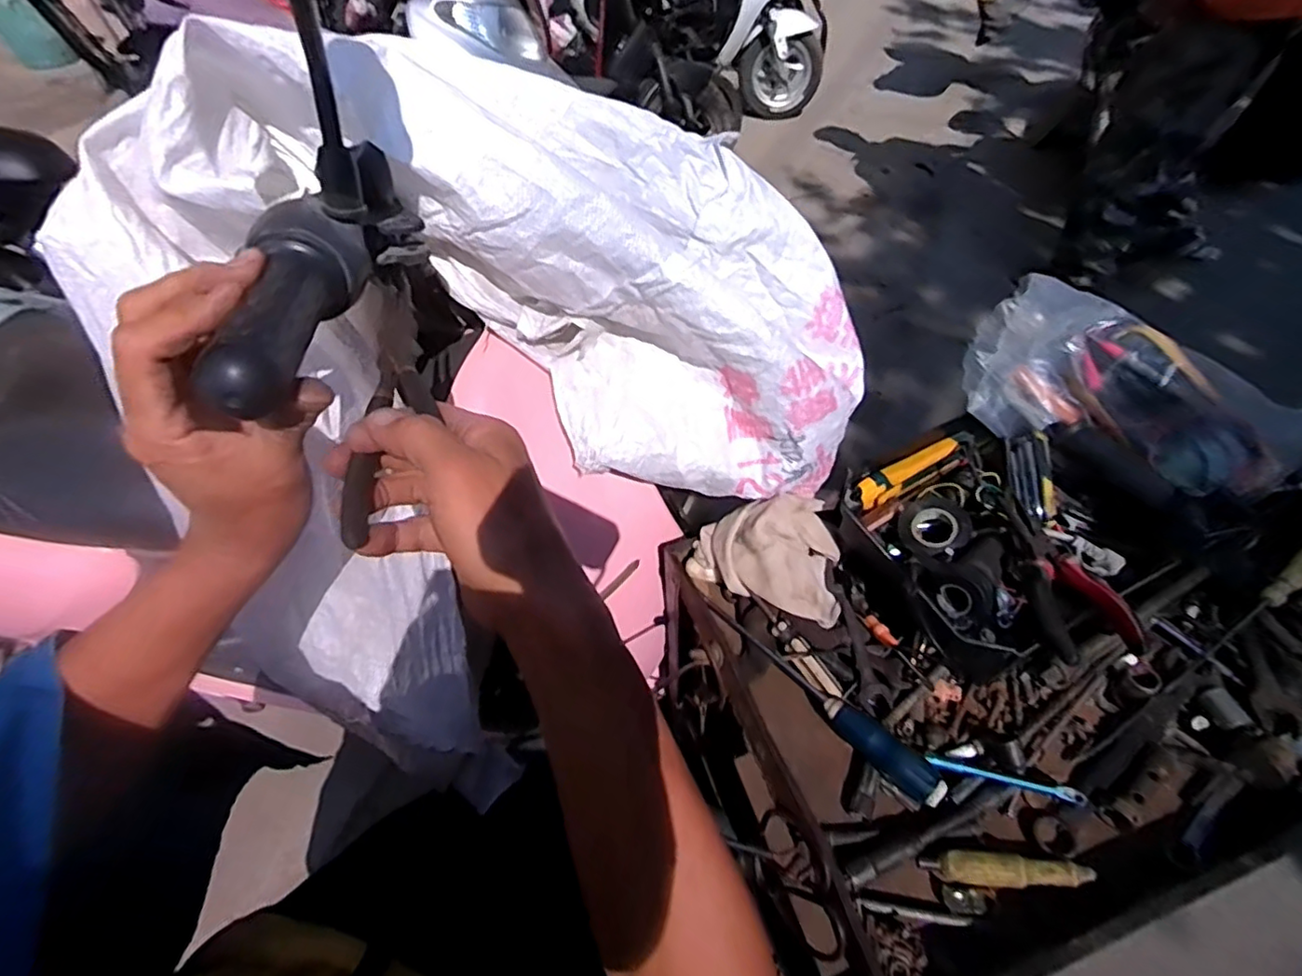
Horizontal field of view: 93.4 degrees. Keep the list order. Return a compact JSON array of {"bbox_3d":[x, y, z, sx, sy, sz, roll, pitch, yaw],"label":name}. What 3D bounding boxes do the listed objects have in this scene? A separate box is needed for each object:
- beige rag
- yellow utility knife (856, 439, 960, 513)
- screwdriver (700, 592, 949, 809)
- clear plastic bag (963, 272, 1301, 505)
[{"bbox_3d":[0.110,0.065,0.591,0.141,0.071,0.105,7,50,9],"label":"beige rag"},{"bbox_3d":[0.255,-0.014,0.620,0.132,0.029,0.022,-25,52,-17],"label":"yellow utility knife"},{"bbox_3d":[0.134,0.167,0.526,0.033,0.029,0.249,-37,56,-25],"label":"screwdriver"},{"bbox_3d":[0.437,-0.092,0.569,0.270,0.100,0.131,29,56,25],"label":"clear plastic bag"}]

